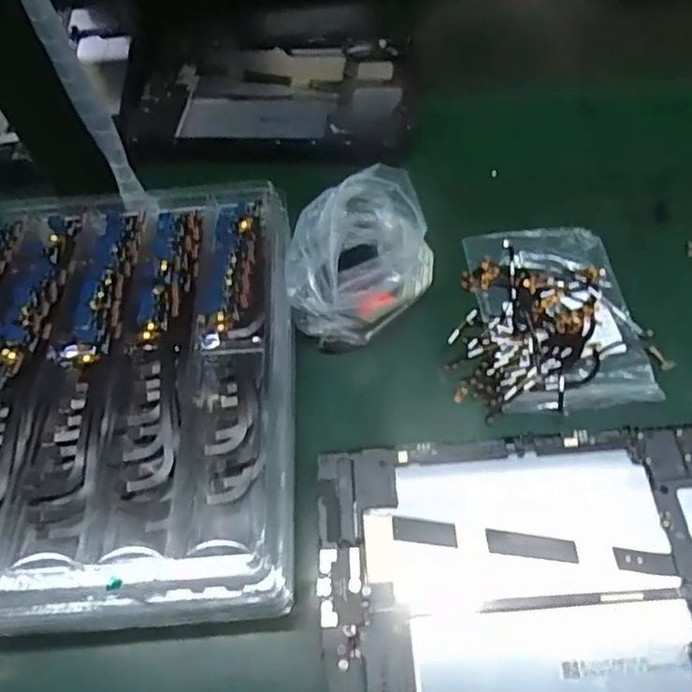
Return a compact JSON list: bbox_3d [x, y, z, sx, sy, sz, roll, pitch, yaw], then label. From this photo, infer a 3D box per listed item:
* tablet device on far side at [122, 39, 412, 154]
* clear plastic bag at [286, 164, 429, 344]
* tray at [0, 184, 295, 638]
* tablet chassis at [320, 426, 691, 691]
[{"bbox_3d":[-0.065,-0.229,0.546,0.243,0.010,0.158,3,58,6],"label":"tablet device on far side"},{"bbox_3d":[0.010,-0.067,0.423,0.093,0.060,0.120,-2,57,3],"label":"clear plastic bag"},{"bbox_3d":[-0.150,0.018,0.369,0.234,0.042,0.289,-3,57,3],"label":"tray"},{"bbox_3d":[0.109,0.119,0.310,0.239,0.009,0.149,-4,59,2],"label":"tablet chassis"}]

